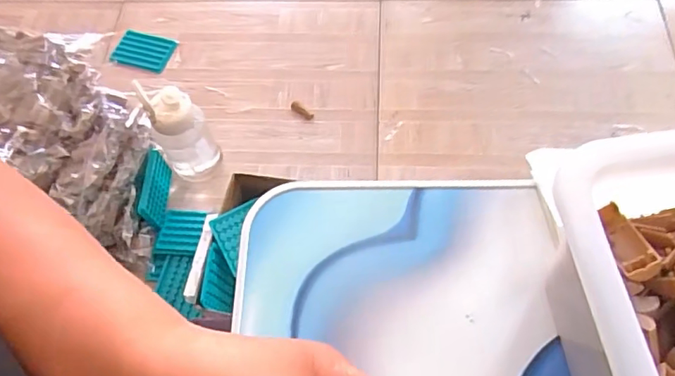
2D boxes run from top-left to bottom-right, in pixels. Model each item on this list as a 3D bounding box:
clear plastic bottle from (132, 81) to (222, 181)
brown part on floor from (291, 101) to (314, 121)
[{"bbox_3d":[-0.267,-0.097,0.870,0.090,0.209,0.078,-7,63,-2],"label":"clear plastic bottle"},{"bbox_3d":[-0.072,-0.154,1.022,0.052,0.012,0.021,41,70,20],"label":"brown part on floor"}]

